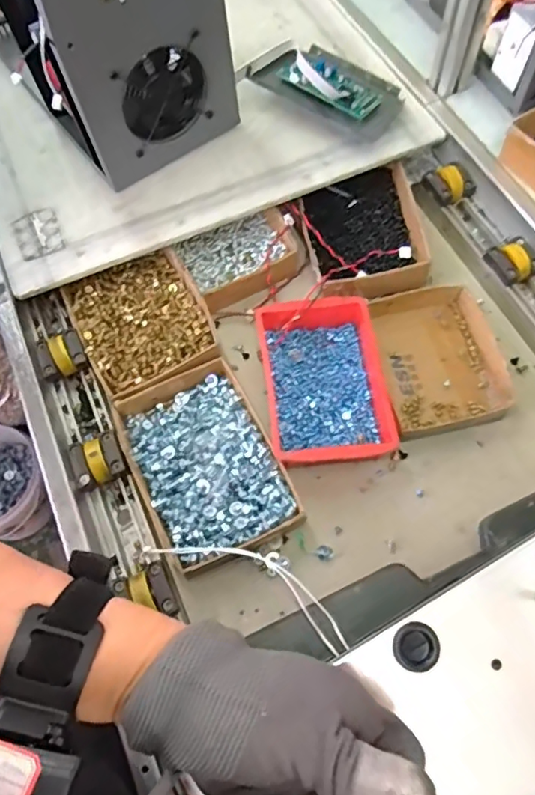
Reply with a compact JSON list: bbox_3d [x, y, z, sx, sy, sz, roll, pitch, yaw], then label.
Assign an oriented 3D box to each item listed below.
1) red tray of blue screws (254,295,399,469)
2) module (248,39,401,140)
[{"bbox_3d":[0.068,-0.017,0.655,0.141,0.051,0.204,-8,65,-1],"label":"red tray of blue screws"},{"bbox_3d":[0.090,-0.443,0.774,0.202,0.056,0.119,29,70,15],"label":"module"}]

